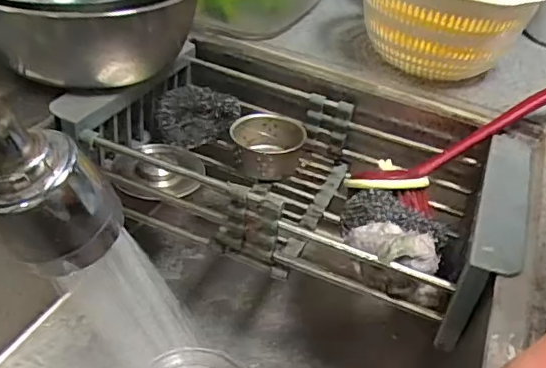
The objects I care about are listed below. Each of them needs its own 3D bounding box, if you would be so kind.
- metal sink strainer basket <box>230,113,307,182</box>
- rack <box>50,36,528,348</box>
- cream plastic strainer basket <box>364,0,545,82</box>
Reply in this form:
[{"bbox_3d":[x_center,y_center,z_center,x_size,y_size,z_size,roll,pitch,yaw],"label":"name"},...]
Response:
[{"bbox_3d":[-0.005,-0.034,0.563,0.073,0.043,0.067,5,37,-4],"label":"metal sink strainer basket"},{"bbox_3d":[0.031,-0.021,0.516,0.358,0.086,0.217,20,38,16],"label":"rack"},{"bbox_3d":[0.177,-0.178,0.597,0.171,0.111,0.183,18,38,14],"label":"cream plastic strainer basket"}]

